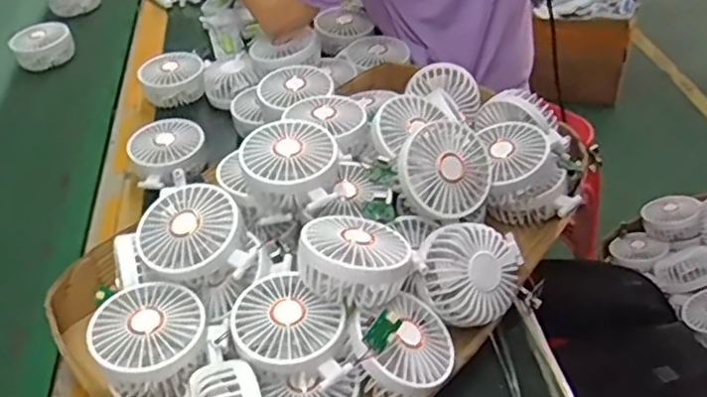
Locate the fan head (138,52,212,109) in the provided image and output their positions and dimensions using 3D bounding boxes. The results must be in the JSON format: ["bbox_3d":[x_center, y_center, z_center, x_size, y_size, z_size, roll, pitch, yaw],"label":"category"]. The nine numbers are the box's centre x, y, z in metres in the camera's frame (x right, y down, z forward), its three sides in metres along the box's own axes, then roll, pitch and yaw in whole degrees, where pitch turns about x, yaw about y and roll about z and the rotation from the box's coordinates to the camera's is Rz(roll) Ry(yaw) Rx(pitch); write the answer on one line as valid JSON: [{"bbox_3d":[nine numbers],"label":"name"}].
[{"bbox_3d":[-0.241,-0.161,0.873,0.090,0.044,0.075,-21,46,-17],"label":"fan head"}]

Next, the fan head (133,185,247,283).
[{"bbox_3d":[-0.137,0.031,0.553,0.088,0.038,0.082,-23,58,-3],"label":"fan head"}]

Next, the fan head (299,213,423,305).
[{"bbox_3d":[0.001,0.049,0.517,0.092,0.049,0.082,2,33,-21],"label":"fan head"}]

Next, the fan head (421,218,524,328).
[{"bbox_3d":[0.100,0.064,0.552,0.088,0.040,0.086,21,80,-7],"label":"fan head"}]

